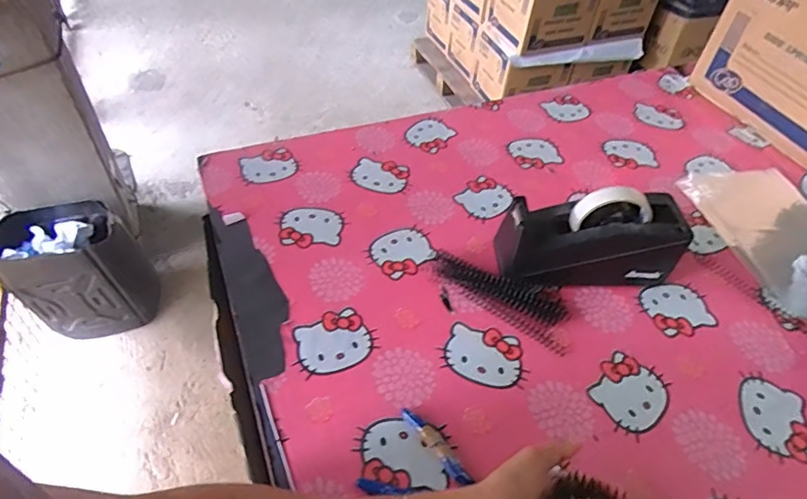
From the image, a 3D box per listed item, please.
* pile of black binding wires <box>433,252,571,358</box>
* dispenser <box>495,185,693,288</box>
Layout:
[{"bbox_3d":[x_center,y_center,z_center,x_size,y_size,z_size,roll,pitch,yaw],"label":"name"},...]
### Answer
[{"bbox_3d":[0.119,0.046,0.603,0.177,0.016,0.067,33,54,23],"label":"pile of black binding wires"},{"bbox_3d":[0.211,-0.012,0.605,0.211,0.114,0.071,0,48,-5],"label":"dispenser"}]

